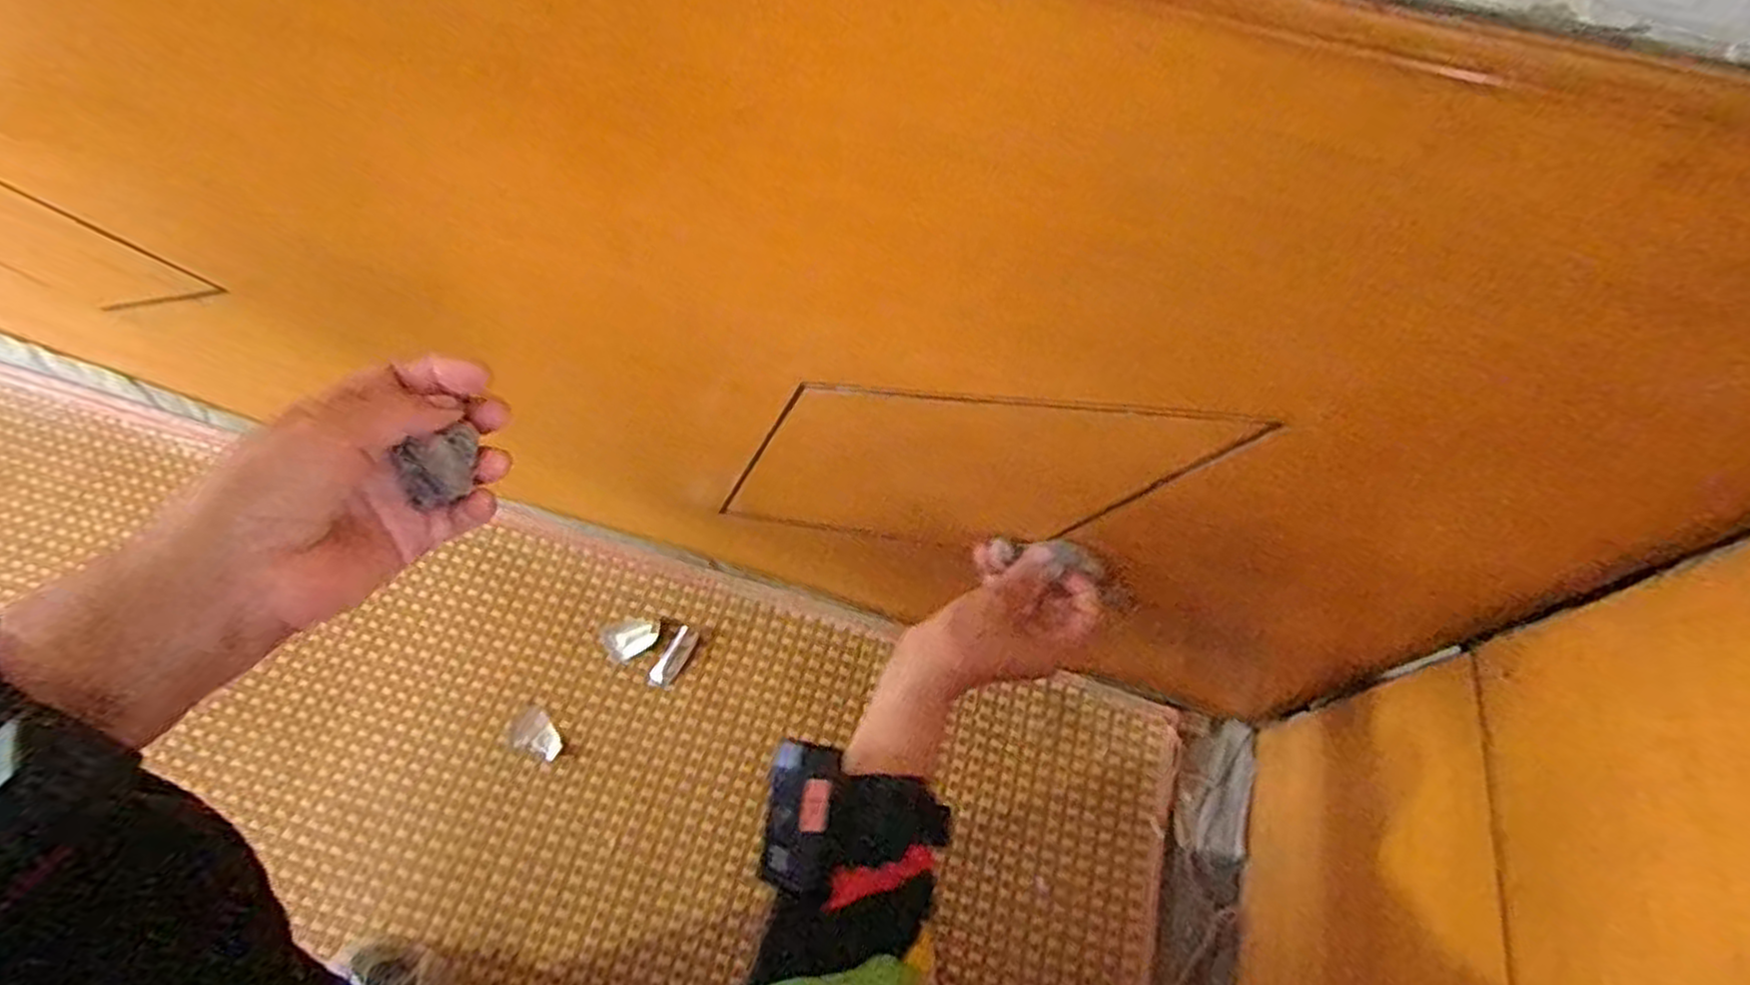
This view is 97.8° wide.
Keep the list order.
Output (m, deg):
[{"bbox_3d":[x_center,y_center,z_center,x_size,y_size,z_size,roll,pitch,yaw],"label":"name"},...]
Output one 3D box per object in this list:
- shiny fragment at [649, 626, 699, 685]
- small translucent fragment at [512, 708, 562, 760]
[{"bbox_3d":[-0.175,0.143,0.668,0.021,0.005,0.052,28,66,11],"label":"shiny fragment"},{"bbox_3d":[-0.283,0.204,0.638,0.030,0.004,0.045,-35,70,-17],"label":"small translucent fragment"}]

